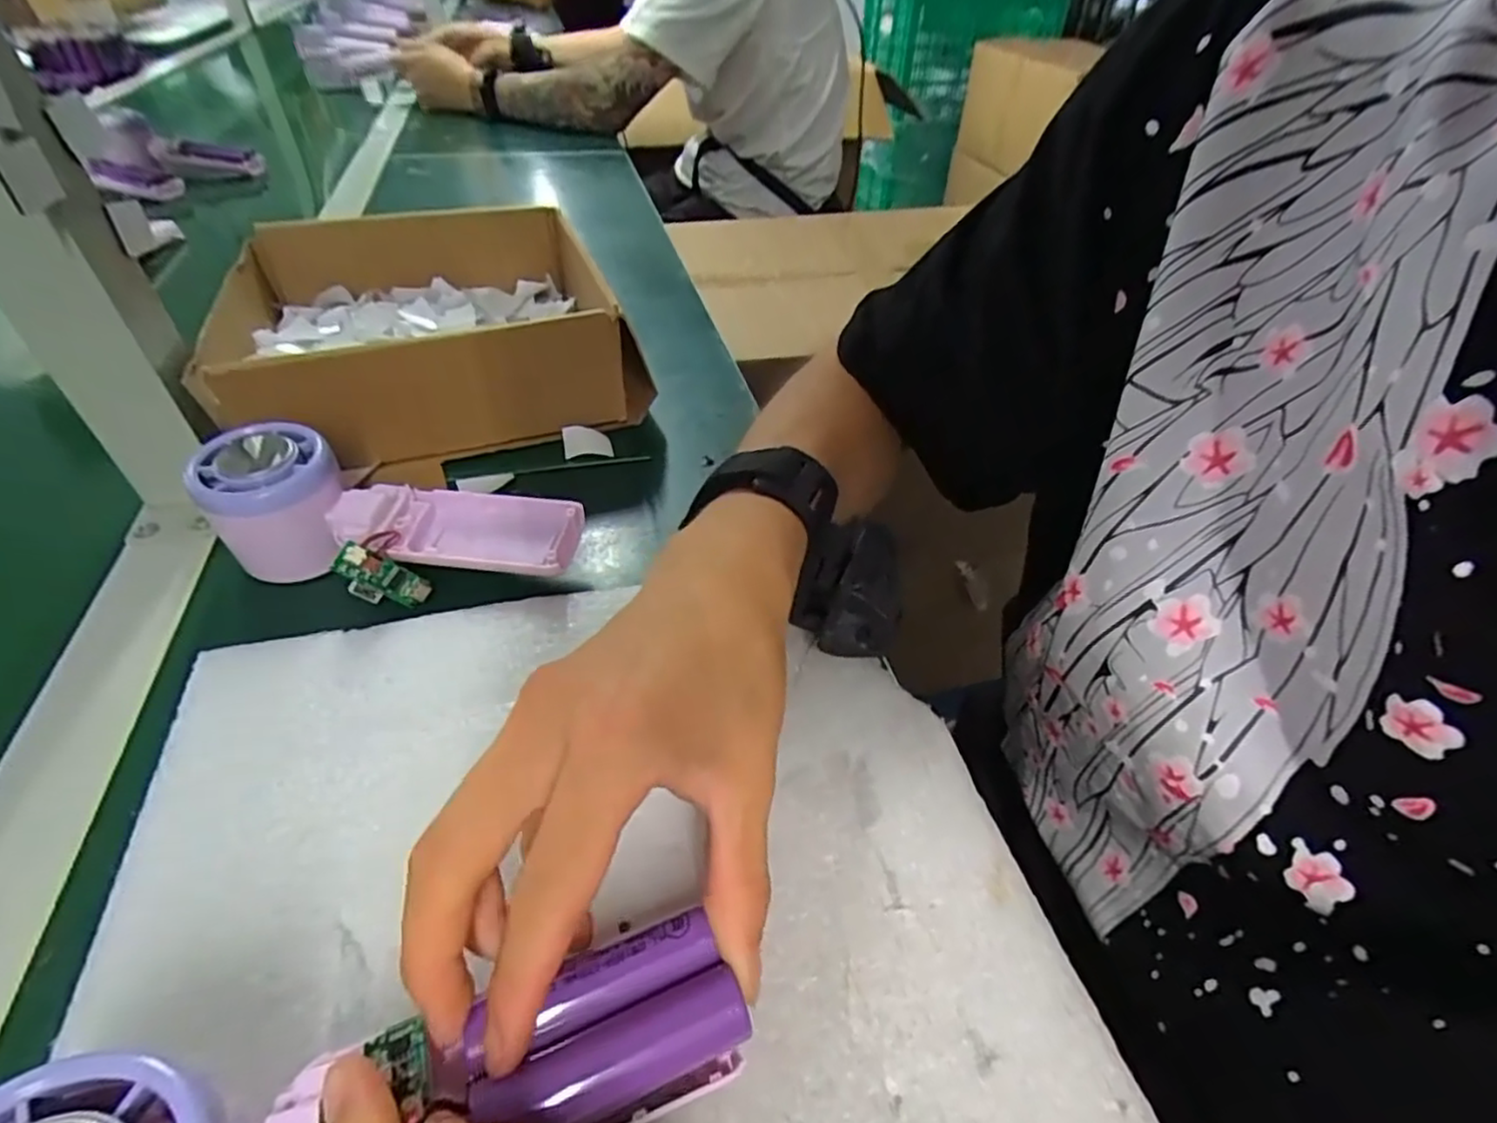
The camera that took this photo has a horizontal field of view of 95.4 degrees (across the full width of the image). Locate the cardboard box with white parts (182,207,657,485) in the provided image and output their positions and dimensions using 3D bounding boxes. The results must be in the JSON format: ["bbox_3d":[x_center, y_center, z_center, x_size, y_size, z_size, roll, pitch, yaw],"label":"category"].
[{"bbox_3d":[-0.200,-0.147,0.435,0.220,0.072,0.215,-17,47,-17],"label":"cardboard box with white parts"}]

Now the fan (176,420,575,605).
[{"bbox_3d":[-0.163,-0.018,0.309,0.163,0.050,0.063,6,43,4],"label":"fan"}]

